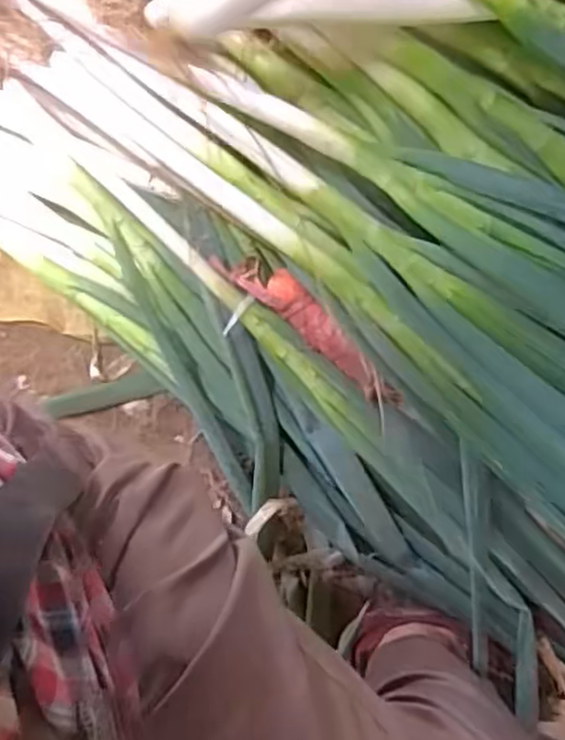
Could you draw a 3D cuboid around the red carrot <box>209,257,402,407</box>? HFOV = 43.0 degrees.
[{"bbox_3d":[0.025,-0.043,0.665,0.210,0.047,0.032,40,78,10],"label":"red carrot"}]

